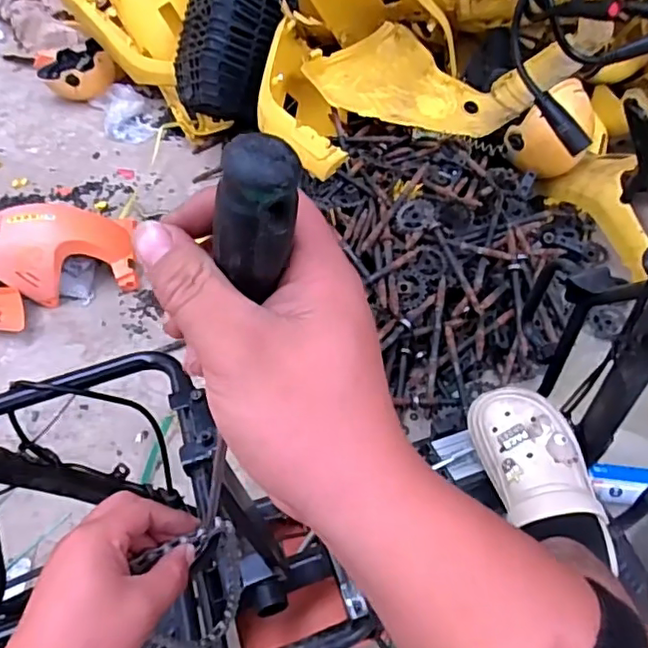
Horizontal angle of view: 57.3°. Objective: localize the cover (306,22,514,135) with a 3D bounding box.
[{"bbox_3d":[0.218,-0.630,1.620,0.448,0.153,0.359,36,59,29],"label":"cover"}]

